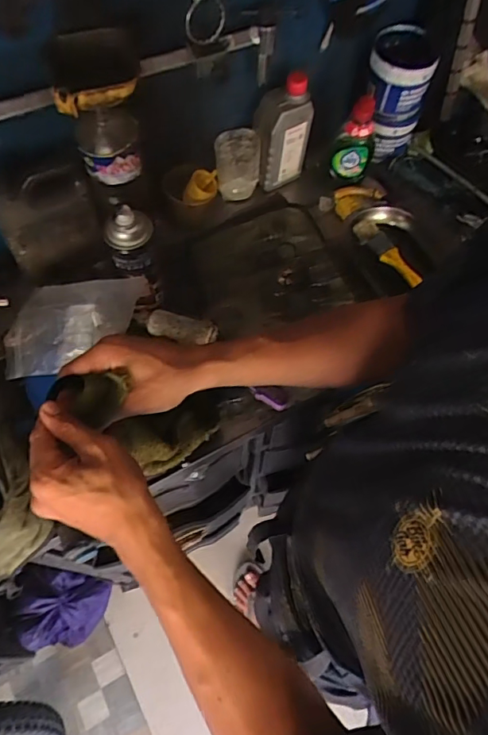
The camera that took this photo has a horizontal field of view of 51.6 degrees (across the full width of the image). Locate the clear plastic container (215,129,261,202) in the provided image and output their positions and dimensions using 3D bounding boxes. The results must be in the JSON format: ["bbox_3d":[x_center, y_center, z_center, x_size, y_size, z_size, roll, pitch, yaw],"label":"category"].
[{"bbox_3d":[-0.010,-0.323,0.813,0.070,0.094,0.055,-3,65,-3],"label":"clear plastic container"}]

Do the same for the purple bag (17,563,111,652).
[{"bbox_3d":[-0.447,0.605,1.250,0.181,0.231,0.180,11,65,4],"label":"purple bag"}]

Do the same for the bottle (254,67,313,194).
[{"bbox_3d":[0.059,-0.367,0.795,0.086,0.173,0.051,-17,66,-9],"label":"bottle"}]

